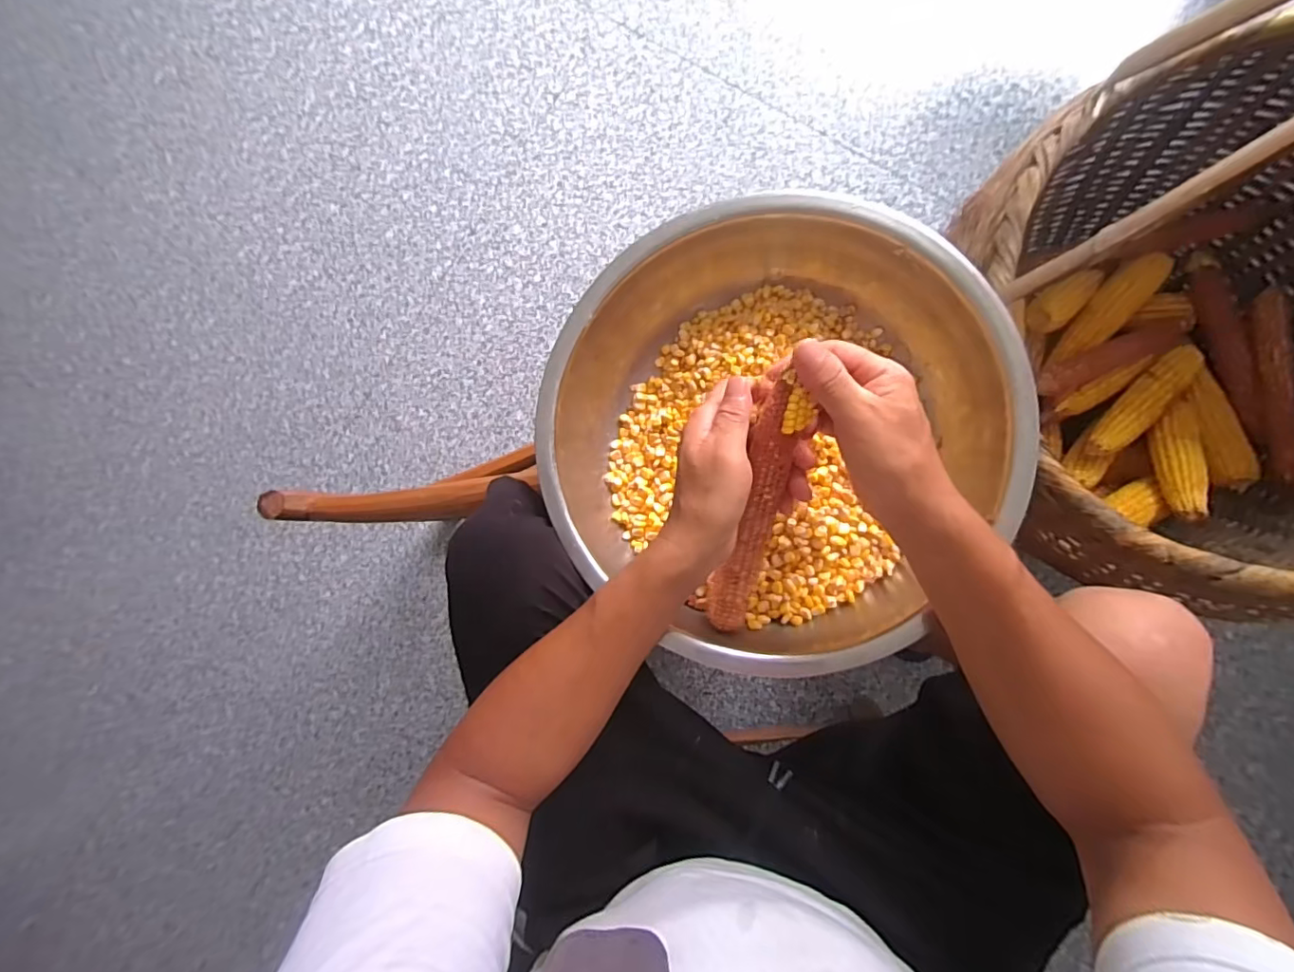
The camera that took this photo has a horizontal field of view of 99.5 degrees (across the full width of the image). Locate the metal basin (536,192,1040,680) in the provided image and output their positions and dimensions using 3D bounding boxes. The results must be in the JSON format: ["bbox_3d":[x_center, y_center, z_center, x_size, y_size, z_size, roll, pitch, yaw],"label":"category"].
[{"bbox_3d":[0.101,-0.043,0.459,0.361,0.098,0.363,0,89,9],"label":"metal basin"}]

